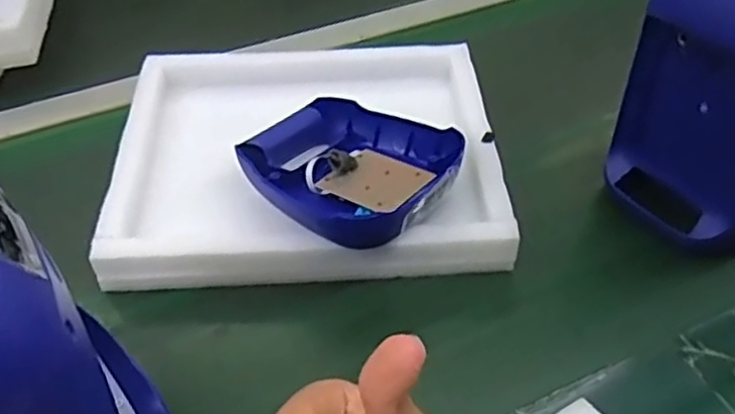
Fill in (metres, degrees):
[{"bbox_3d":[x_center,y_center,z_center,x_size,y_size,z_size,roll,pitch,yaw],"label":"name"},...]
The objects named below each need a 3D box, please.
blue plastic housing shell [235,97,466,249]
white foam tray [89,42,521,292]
[{"bbox_3d":[-0.012,-0.037,0.615,0.176,0.046,0.167,32,53,29],"label":"blue plastic housing shell"},{"bbox_3d":[-0.057,-0.067,0.676,0.359,0.065,0.315,-3,44,-2],"label":"white foam tray"}]

